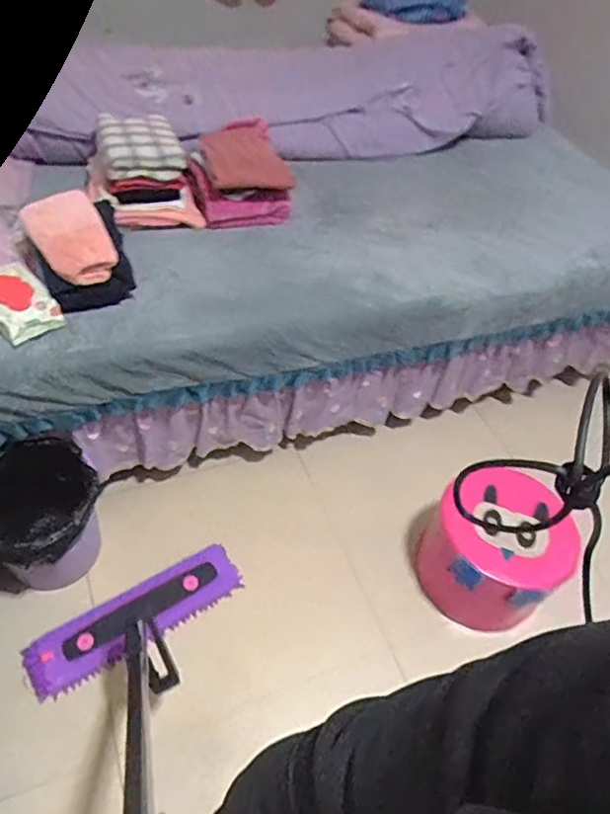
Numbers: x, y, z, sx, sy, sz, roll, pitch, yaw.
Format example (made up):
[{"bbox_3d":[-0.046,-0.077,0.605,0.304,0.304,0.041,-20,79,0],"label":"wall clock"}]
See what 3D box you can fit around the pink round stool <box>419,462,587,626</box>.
[{"bbox_3d":[0.442,0.319,1.339,0.295,0.282,0.288,2,50,-3],"label":"pink round stool"}]

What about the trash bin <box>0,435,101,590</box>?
[{"bbox_3d":[-0.592,0.256,1.275,0.254,0.288,0.240,2,50,-3],"label":"trash bin"}]

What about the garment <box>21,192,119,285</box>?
[{"bbox_3d":[-0.488,-0.351,1.194,0.150,0.074,0.221,-22,55,-21],"label":"garment"}]

